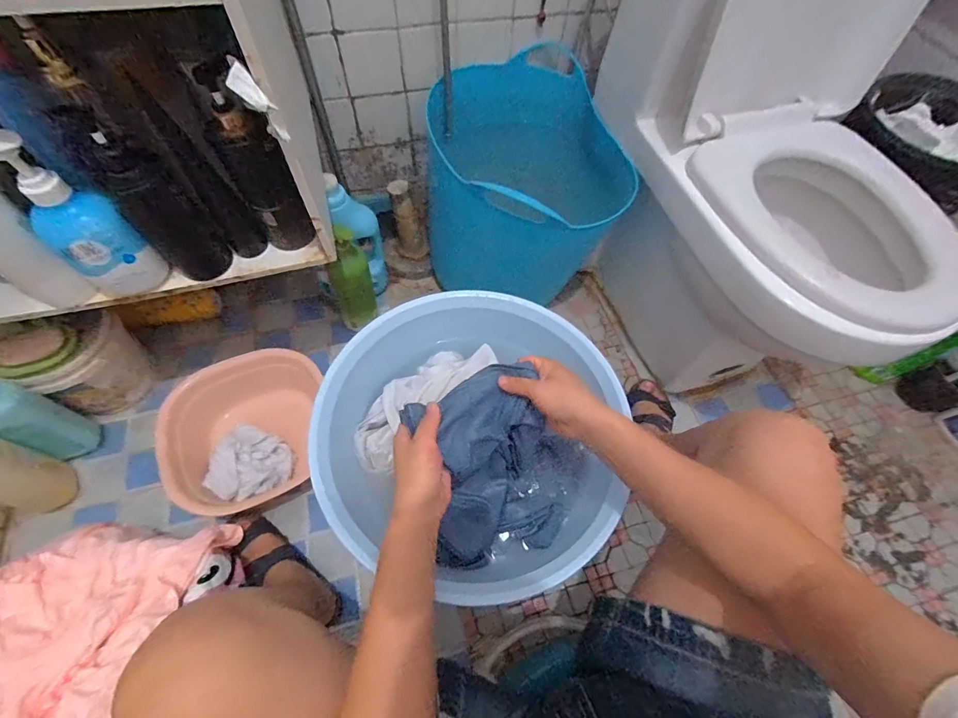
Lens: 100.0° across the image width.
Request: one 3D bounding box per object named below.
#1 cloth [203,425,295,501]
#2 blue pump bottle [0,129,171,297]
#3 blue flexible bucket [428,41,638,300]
[{"bbox_3d":[-0.402,0.188,0.709,0.135,0.049,0.122,19,63,7],"label":"cloth"},{"bbox_3d":[-0.451,-0.153,0.456,0.084,0.203,0.065,-27,67,-16],"label":"blue pump bottle"},{"bbox_3d":[0.078,-0.364,0.894,0.379,0.361,0.360,-24,66,-15],"label":"blue flexible bucket"}]

